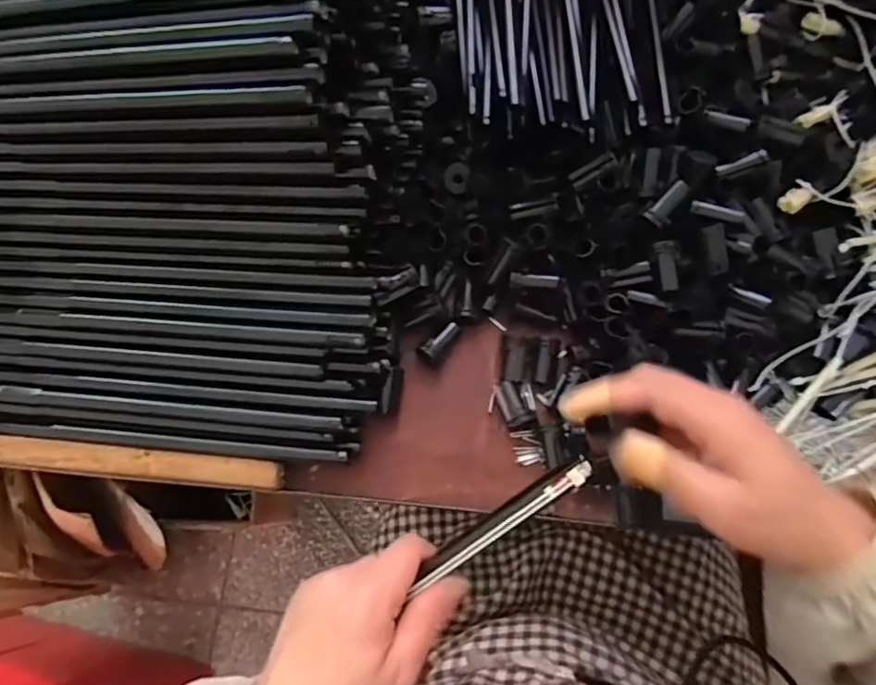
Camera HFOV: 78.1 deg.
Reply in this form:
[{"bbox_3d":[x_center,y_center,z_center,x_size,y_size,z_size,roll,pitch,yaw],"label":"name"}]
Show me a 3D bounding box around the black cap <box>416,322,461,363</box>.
[{"bbox_3d":[0.002,-0.001,0.404,0.036,0.018,0.016,-39,78,-11],"label":"black cap"}]

